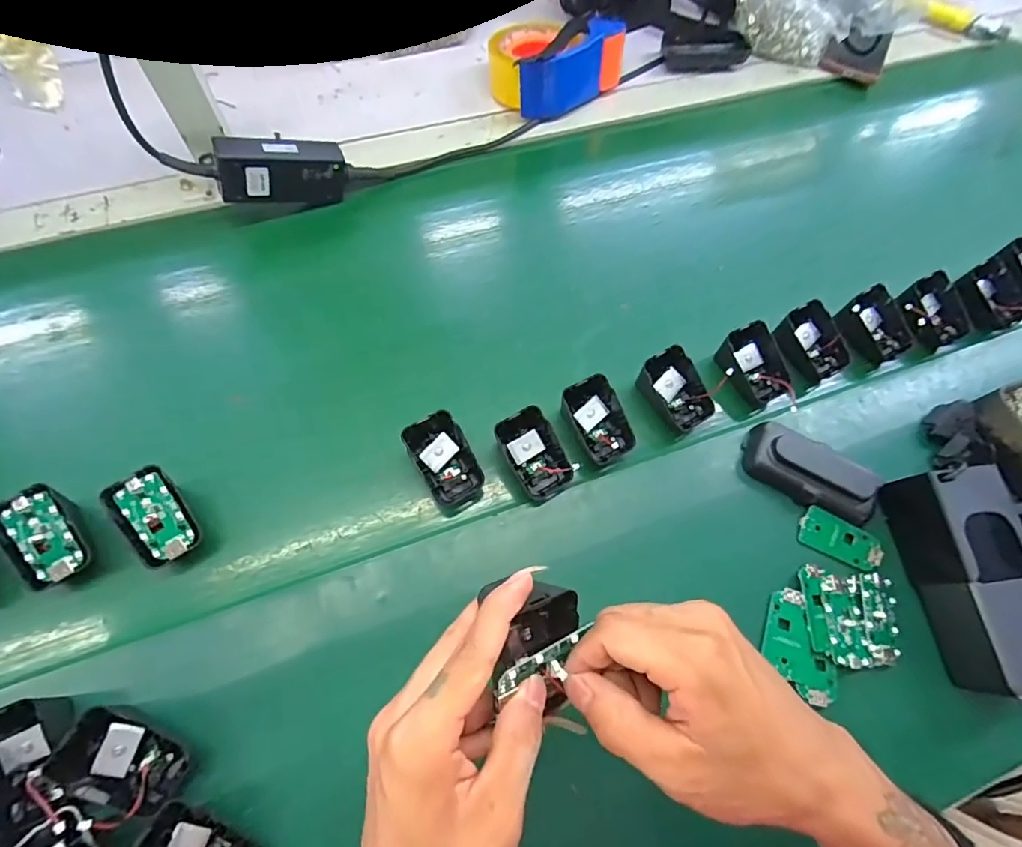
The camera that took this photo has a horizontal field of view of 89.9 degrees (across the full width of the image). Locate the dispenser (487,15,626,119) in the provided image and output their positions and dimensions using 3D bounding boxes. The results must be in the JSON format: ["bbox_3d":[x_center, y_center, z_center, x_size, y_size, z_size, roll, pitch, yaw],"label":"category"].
[{"bbox_3d":[0.053,-0.418,0.603,0.144,0.073,0.090,-28,69,-15],"label":"dispenser"}]

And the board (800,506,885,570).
[{"bbox_3d":[0.266,0.093,0.410,0.062,0.007,0.031,25,66,9],"label":"board"}]

